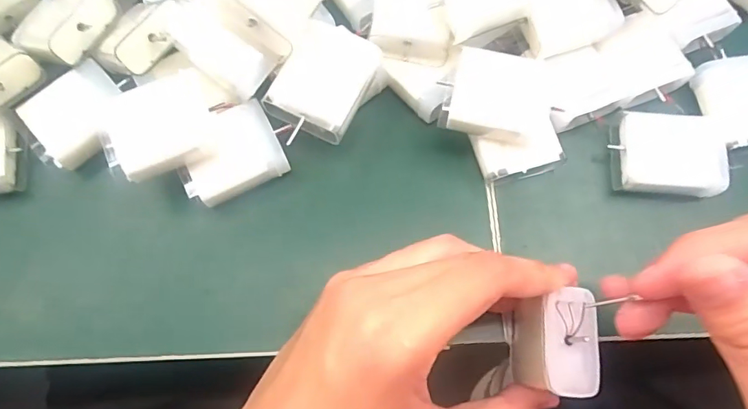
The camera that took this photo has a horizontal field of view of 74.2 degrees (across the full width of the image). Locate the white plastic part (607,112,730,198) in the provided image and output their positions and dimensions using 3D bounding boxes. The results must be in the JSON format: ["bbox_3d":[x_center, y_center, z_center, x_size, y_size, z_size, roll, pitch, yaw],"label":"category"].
[{"bbox_3d":[0.155,-0.027,0.261,0.051,0.018,0.045,2,71,0],"label":"white plastic part"}]

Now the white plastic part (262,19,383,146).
[{"bbox_3d":[-0.025,-0.060,0.244,0.042,0.016,0.054,27,73,8],"label":"white plastic part"}]

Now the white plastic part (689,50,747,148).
[{"bbox_3d":[0.201,-0.056,0.270,0.040,0.013,0.052,-9,71,-4],"label":"white plastic part"}]

